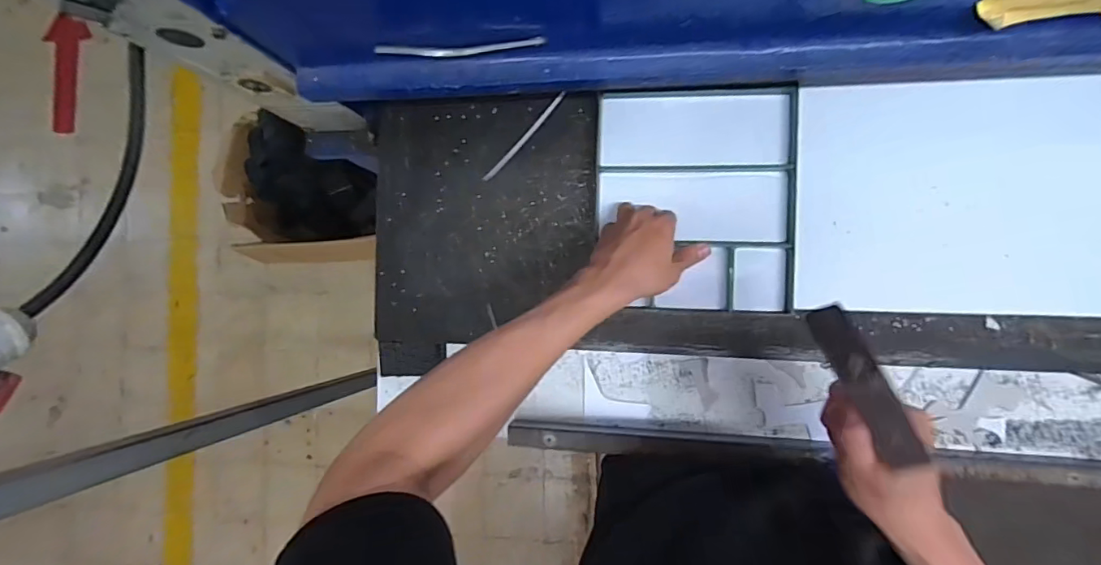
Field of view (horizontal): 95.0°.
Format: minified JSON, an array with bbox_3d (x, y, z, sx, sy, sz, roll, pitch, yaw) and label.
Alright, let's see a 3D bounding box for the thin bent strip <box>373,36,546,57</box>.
[{"bbox_3d":[-0.079,-0.199,0.430,0.148,0.013,0.009,0,89,9],"label":"thin bent strip"}]

